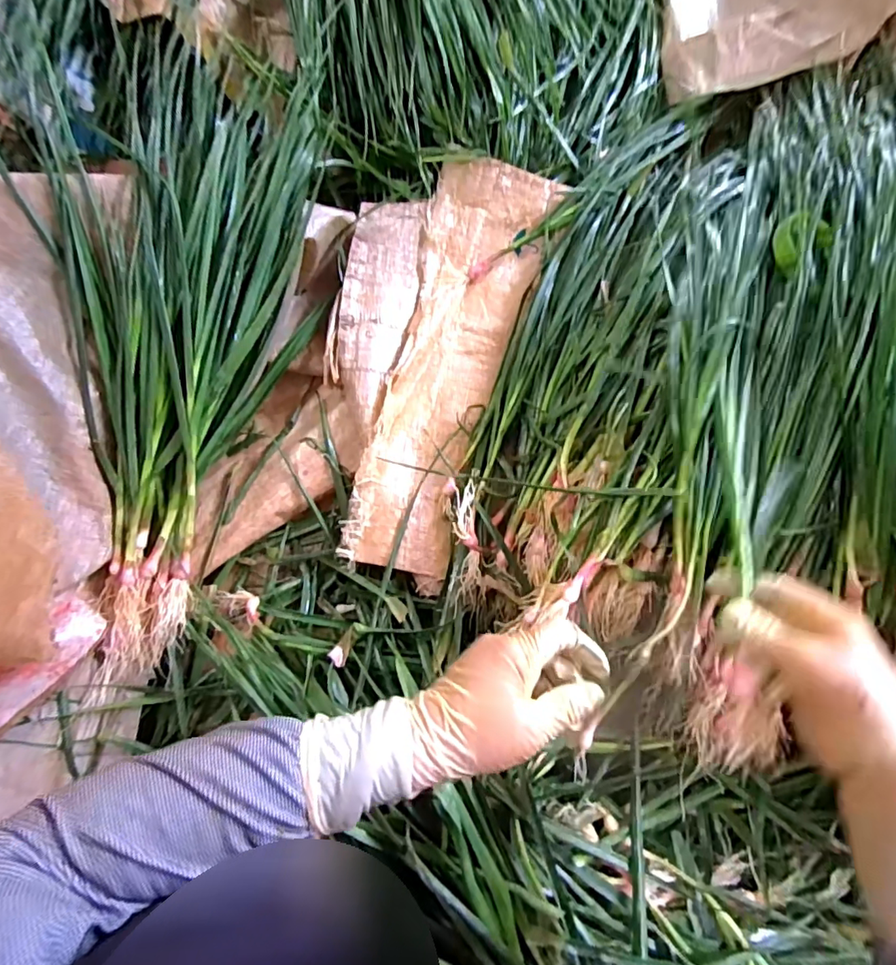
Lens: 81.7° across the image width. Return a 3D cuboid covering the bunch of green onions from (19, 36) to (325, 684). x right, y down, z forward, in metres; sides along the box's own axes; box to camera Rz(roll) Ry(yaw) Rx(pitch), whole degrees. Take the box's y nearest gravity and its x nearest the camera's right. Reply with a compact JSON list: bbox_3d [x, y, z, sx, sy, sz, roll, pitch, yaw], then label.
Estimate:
[{"bbox_3d":[-0.290,-0.147,0.580,0.237,0.124,0.695,7,91,2],"label":"bunch of green onions"}]

